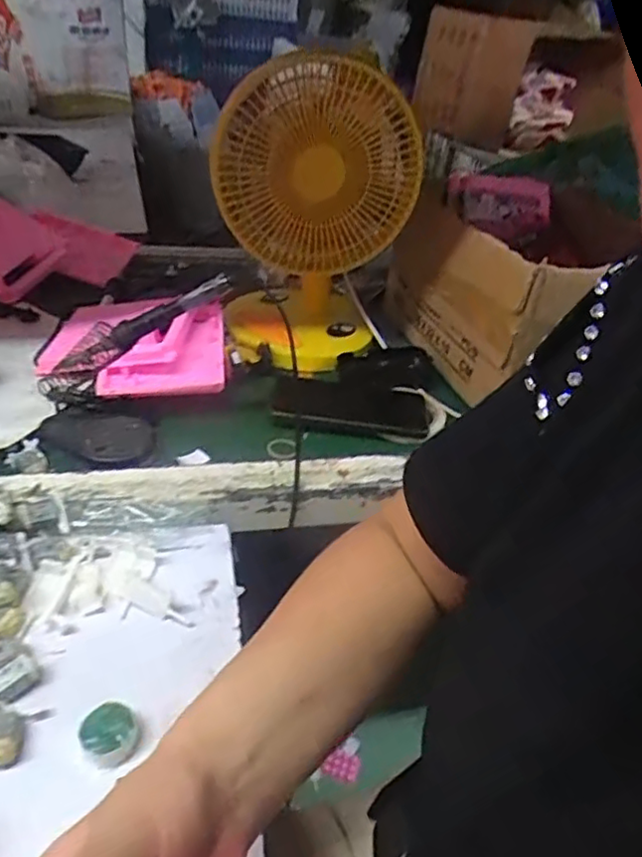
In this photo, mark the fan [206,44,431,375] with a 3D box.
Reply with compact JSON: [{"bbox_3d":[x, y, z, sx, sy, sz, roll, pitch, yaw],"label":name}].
[{"bbox_3d":[-0.002,-0.238,0.744,0.205,0.296,0.211,11,35,4],"label":"fan"}]

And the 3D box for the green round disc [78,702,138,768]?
[{"bbox_3d":[-0.129,0.184,0.393,0.032,0.018,0.033,5,35,-4],"label":"green round disc"}]

